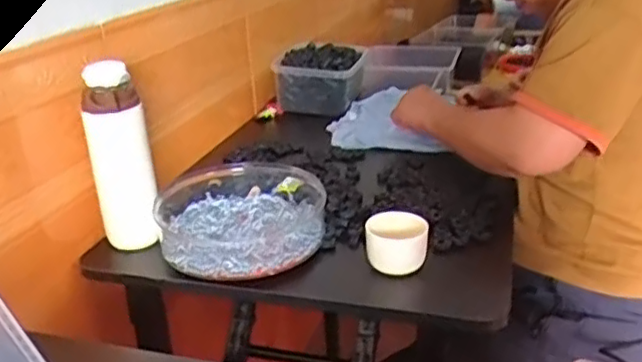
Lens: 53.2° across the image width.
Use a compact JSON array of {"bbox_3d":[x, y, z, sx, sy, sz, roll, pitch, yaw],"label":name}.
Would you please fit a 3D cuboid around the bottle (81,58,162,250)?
[{"bbox_3d":[-0.231,-0.023,0.744,0.067,0.210,0.055,-10,25,-18],"label":"bottle"}]

